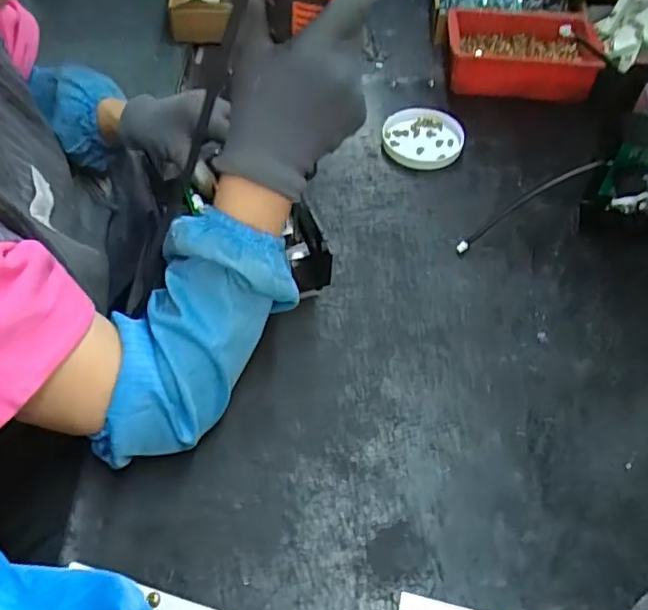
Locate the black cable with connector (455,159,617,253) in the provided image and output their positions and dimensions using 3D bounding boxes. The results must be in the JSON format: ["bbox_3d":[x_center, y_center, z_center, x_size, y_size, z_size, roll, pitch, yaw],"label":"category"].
[{"bbox_3d":[0.219,-0.110,0.660,0.178,0.011,0.024,-32,54,8],"label":"black cable with connector"}]

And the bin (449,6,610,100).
[{"bbox_3d":[0.280,-0.363,0.875,0.202,0.055,0.189,11,53,5],"label":"bin"}]

